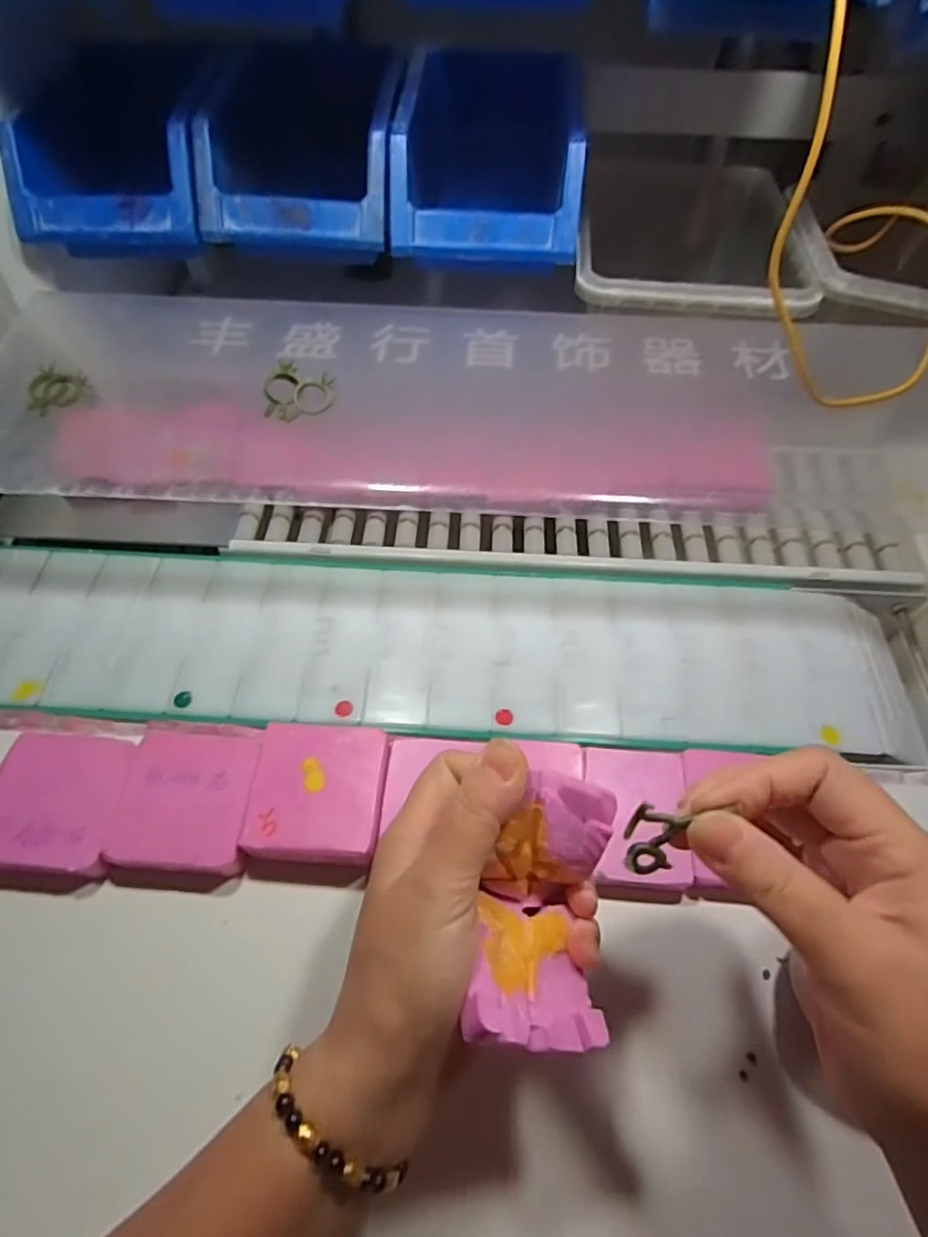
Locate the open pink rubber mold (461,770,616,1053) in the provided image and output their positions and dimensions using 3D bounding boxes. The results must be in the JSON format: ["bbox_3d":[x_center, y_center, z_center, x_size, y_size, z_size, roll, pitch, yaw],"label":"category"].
[{"bbox_3d":[0.033,0.106,0.235,0.046,0.045,0.088,11,73,5],"label":"open pink rubber mold"}]

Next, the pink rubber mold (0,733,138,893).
[{"bbox_3d":[-0.217,0.100,0.335,0.069,0.018,0.074,5,57,1],"label":"pink rubber mold"}]

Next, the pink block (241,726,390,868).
[{"bbox_3d":[-0.077,0.093,0.333,0.067,0.020,0.069,5,57,1],"label":"pink block"}]

